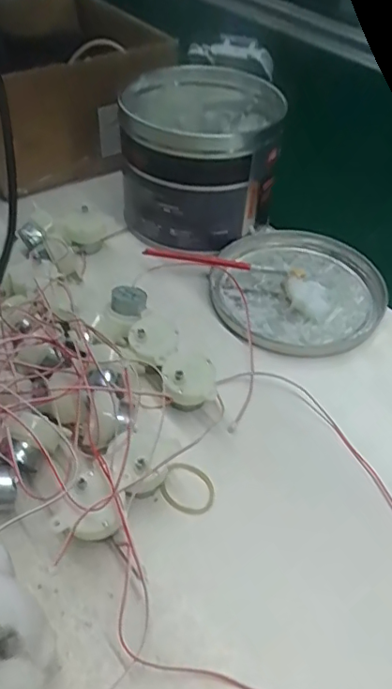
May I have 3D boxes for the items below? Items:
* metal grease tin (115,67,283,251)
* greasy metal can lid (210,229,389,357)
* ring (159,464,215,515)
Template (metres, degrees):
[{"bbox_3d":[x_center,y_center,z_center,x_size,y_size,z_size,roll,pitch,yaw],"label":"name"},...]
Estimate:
[{"bbox_3d":[0.005,-0.163,0.446,0.127,0.095,0.130,1,47,-1],"label":"metal grease tin"},{"bbox_3d":[0.078,-0.045,0.410,0.126,0.014,0.135,0,47,-2],"label":"greasy metal can lid"},{"bbox_3d":[-0.004,0.080,0.294,0.030,0.004,0.027,22,55,0],"label":"ring"}]

